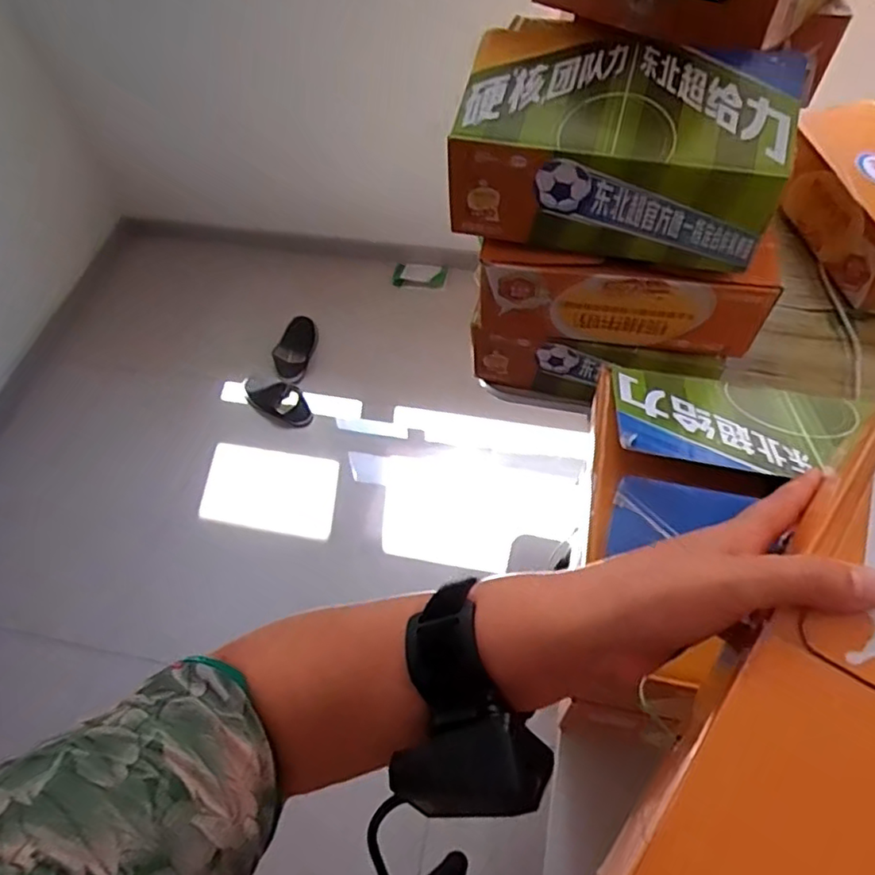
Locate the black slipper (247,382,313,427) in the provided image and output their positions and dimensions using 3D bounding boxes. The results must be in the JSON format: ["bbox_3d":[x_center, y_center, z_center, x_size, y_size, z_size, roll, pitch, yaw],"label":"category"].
[{"bbox_3d":[-0.463,-0.111,1.770,0.237,0.057,0.100,22,61,16],"label":"black slipper"}]

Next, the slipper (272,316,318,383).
[{"bbox_3d":[-0.426,-0.273,1.851,0.093,0.071,0.218,10,58,9],"label":"slipper"}]

